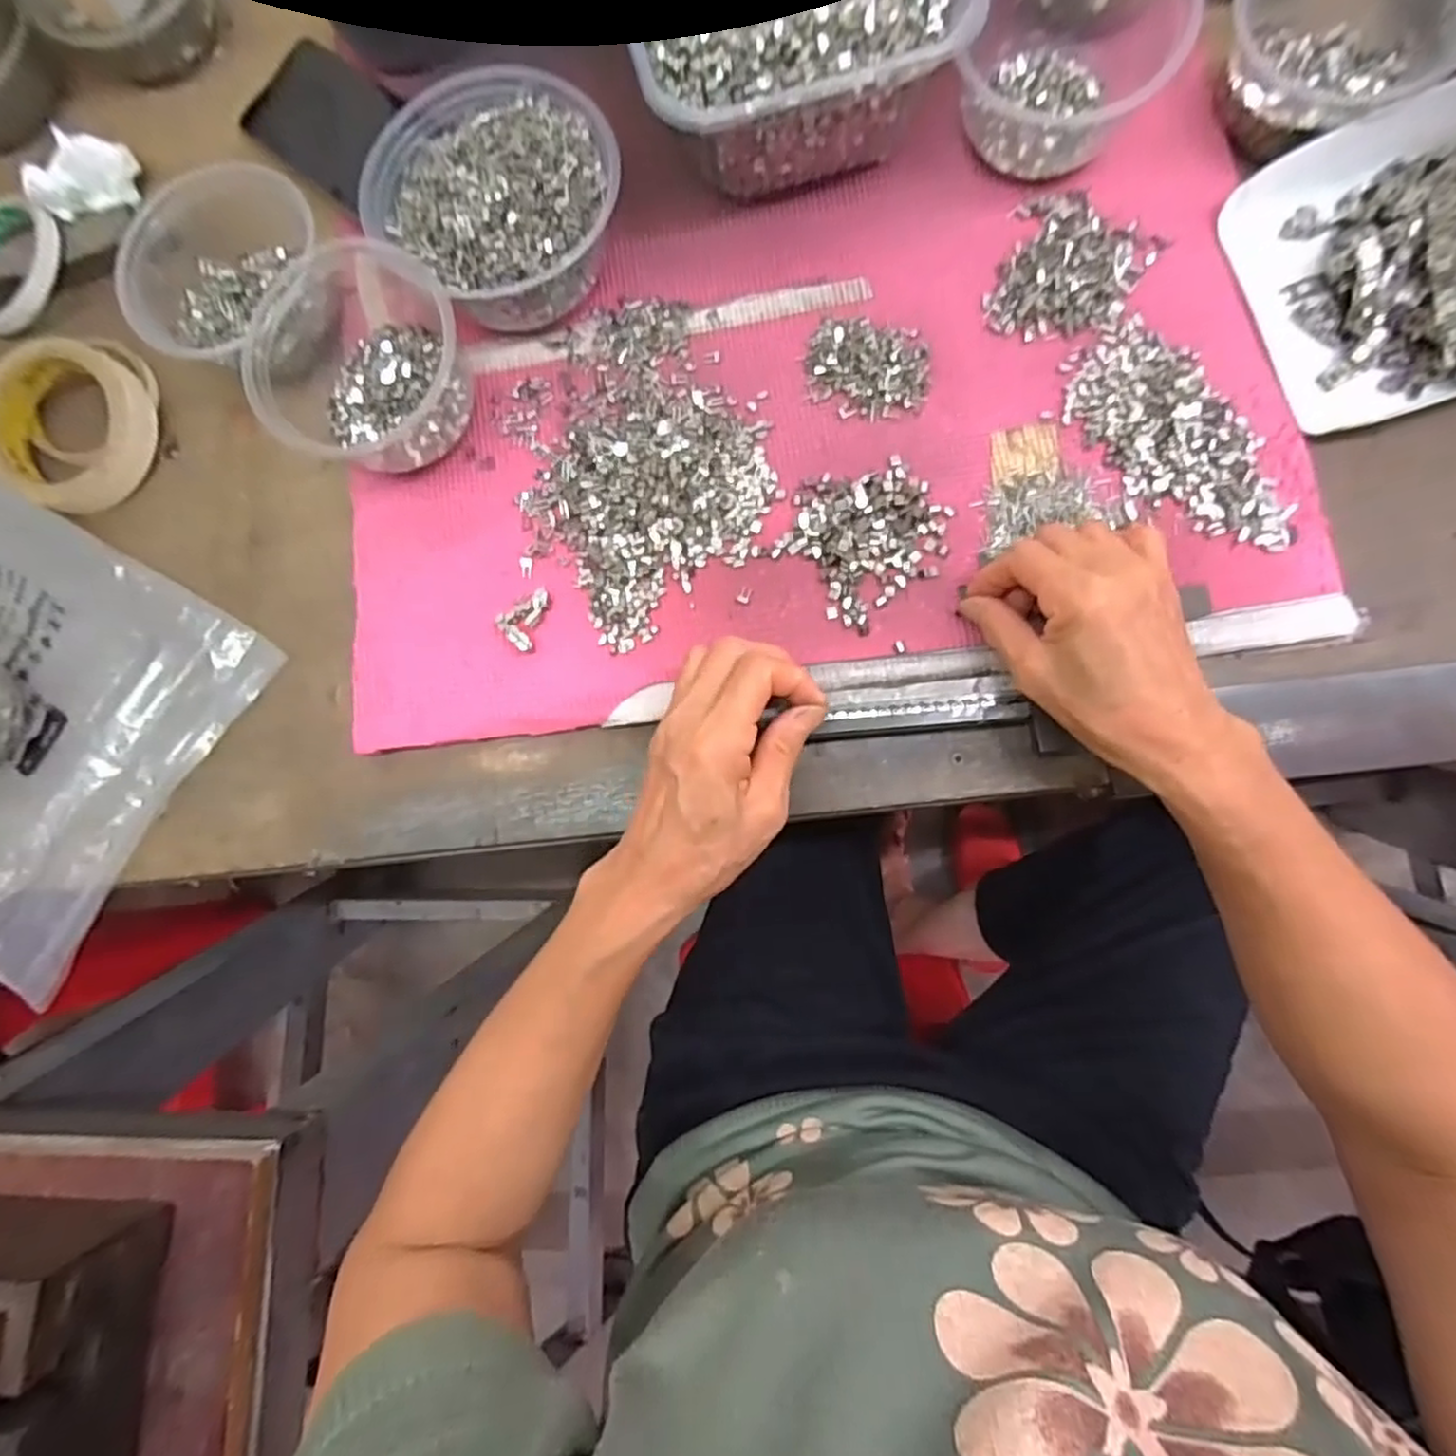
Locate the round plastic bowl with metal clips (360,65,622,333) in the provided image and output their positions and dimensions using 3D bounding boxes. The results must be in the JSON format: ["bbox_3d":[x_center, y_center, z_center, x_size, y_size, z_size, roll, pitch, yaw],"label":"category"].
[{"bbox_3d":[-0.127,-0.296,0.400,0.133,0.059,0.123,-1,83,5],"label":"round plastic bowl with metal clips"}]

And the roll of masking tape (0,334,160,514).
[{"bbox_3d":[-0.408,-0.186,0.431,0.094,0.031,0.094,-1,83,5],"label":"roll of masking tape"}]

